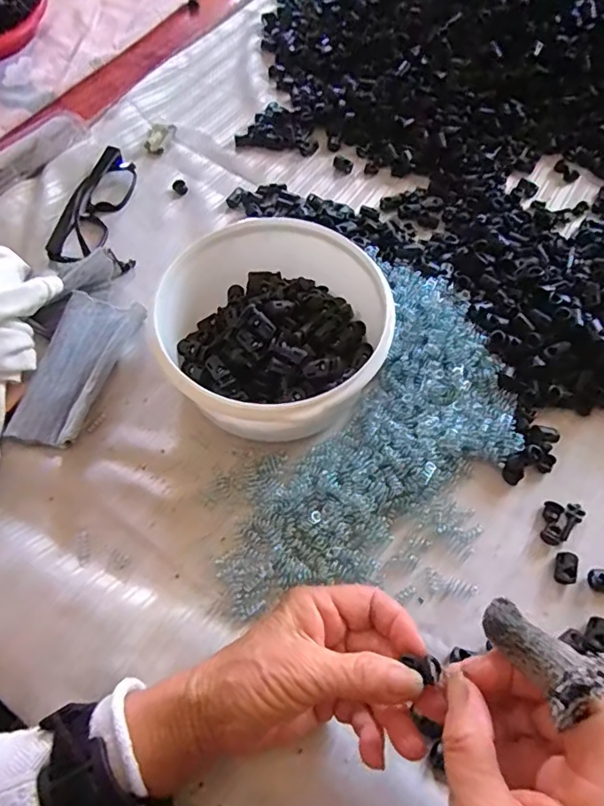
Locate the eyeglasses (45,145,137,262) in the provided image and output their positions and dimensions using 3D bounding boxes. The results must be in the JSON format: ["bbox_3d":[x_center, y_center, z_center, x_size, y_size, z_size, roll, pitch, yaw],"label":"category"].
[{"bbox_3d":[-0.190,-0.185,0.468,0.033,0.024,0.134,12,63,7],"label":"eyeglasses"}]

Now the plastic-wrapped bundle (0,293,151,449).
[{"bbox_3d":[-0.171,-0.030,0.394,0.050,0.021,0.132,15,63,9],"label":"plastic-wrapped bundle"}]

